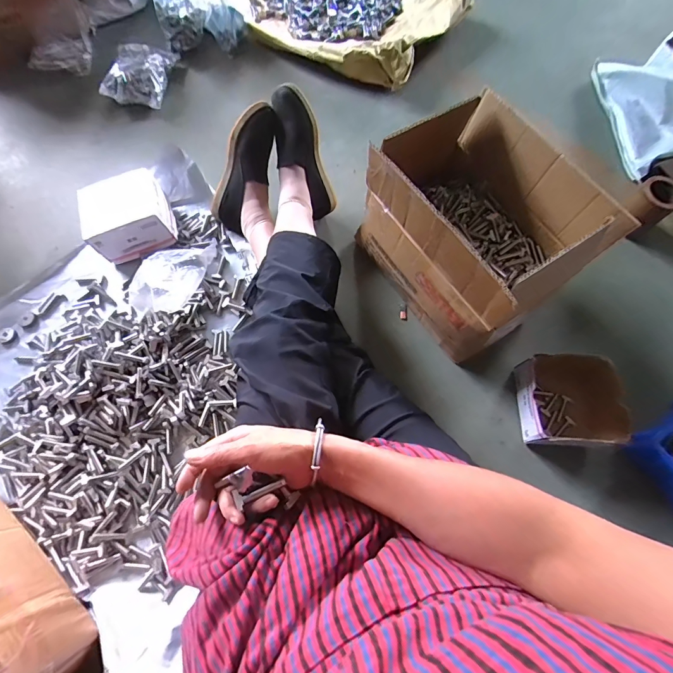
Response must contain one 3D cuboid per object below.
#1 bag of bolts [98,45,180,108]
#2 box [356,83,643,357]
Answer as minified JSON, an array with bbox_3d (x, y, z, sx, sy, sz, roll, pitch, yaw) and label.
[{"bbox_3d":[-0.495,-0.667,0.922,0.138,0.053,0.184,3,67,2],"label":"bag of bolts"},{"bbox_3d":[0.225,-0.191,0.636,0.238,0.237,0.356,-33,75,-12],"label":"box"}]

